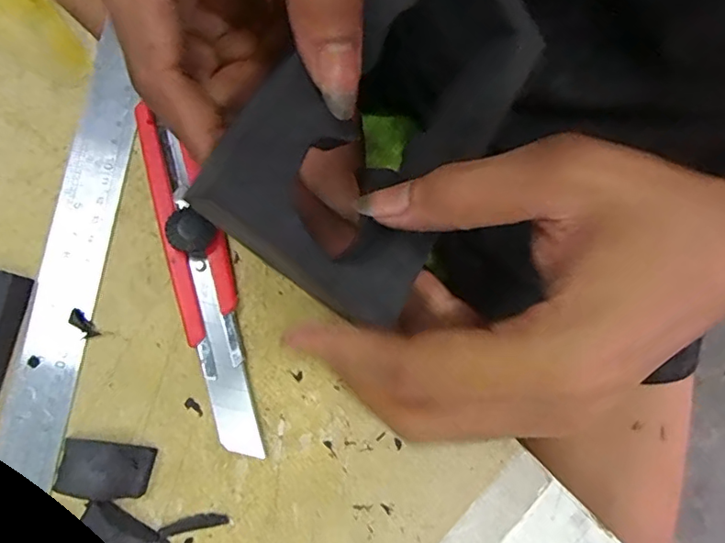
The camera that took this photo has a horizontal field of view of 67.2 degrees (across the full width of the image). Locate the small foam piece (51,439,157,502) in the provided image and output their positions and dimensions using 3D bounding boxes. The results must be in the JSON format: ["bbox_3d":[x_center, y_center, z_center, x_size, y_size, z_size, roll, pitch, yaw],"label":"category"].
[{"bbox_3d":[-0.115,0.086,0.238,0.041,0.020,0.022,5,79,1],"label":"small foam piece"}]

